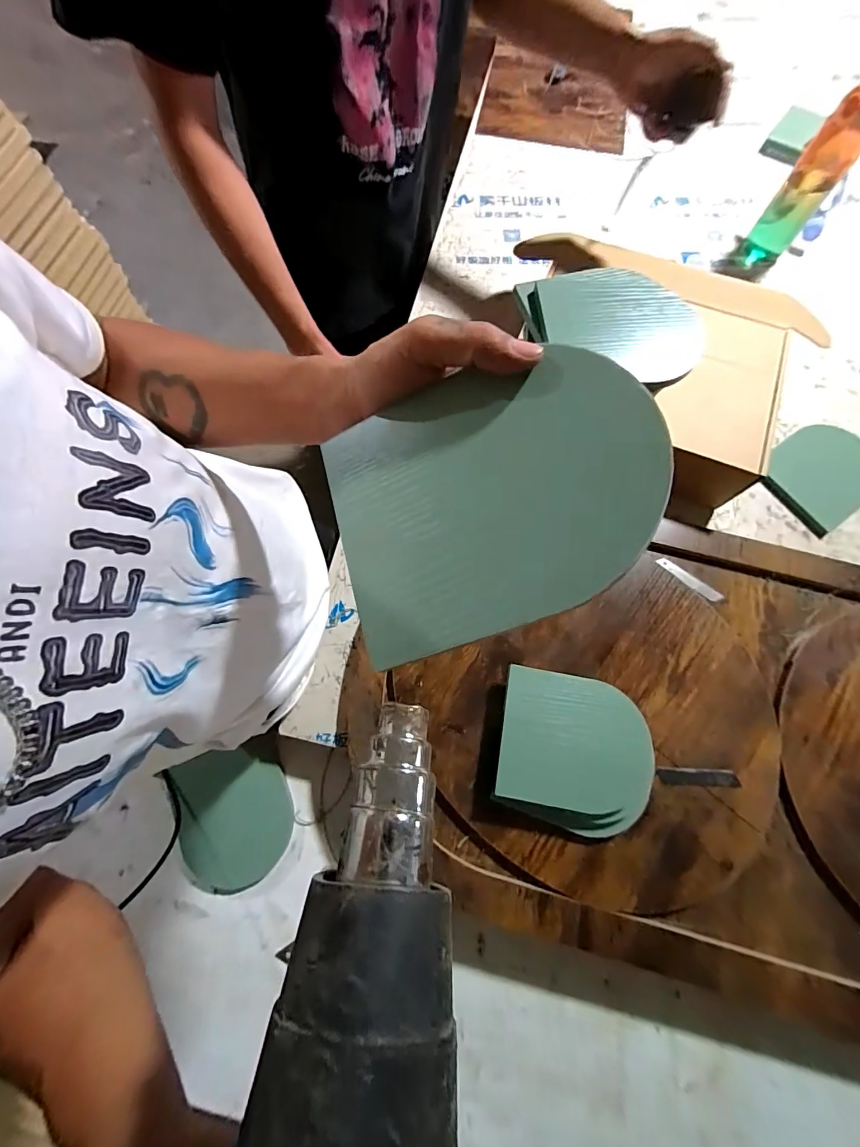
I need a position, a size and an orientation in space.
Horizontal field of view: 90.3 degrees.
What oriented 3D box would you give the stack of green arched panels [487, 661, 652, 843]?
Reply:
[{"bbox_3d":[0.169,0.212,0.514,0.168,0.048,0.166,10,73,4],"label":"stack of green arched panels"}]

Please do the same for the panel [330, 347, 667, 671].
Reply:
[{"bbox_3d":[0.028,-0.042,0.226,0.171,0.009,0.141,-21,72,17],"label":"panel"}]

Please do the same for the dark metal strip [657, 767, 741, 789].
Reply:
[{"bbox_3d":[0.332,0.252,0.529,0.095,0.006,0.020,2,73,1],"label":"dark metal strip"}]

